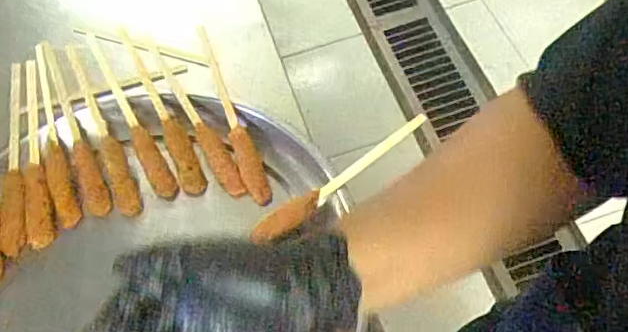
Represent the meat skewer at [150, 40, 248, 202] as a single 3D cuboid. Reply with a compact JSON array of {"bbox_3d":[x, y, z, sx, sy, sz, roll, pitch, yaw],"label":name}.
[{"bbox_3d":[-0.138,-0.066,0.646,0.025,0.034,0.239,-29,61,-11],"label":"meat skewer"}]

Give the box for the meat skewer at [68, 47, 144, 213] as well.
[{"bbox_3d":[-0.234,-0.048,0.648,0.024,0.029,0.228,-24,60,-8],"label":"meat skewer"}]

